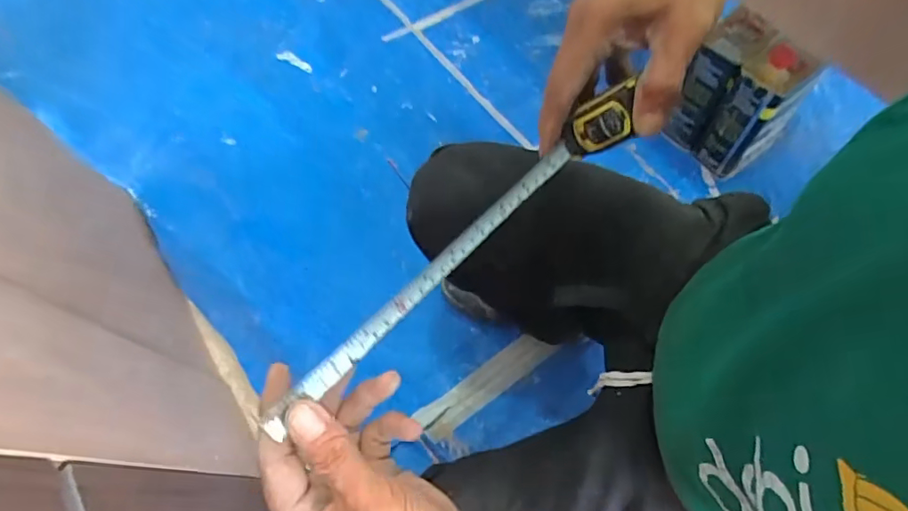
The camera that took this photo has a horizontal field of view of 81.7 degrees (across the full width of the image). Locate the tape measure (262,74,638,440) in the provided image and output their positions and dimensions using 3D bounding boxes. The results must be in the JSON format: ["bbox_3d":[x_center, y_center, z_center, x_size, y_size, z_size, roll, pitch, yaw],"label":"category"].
[{"bbox_3d":[0.009,-0.004,0.330,0.038,0.052,0.303,41,73,20],"label":"tape measure"}]

